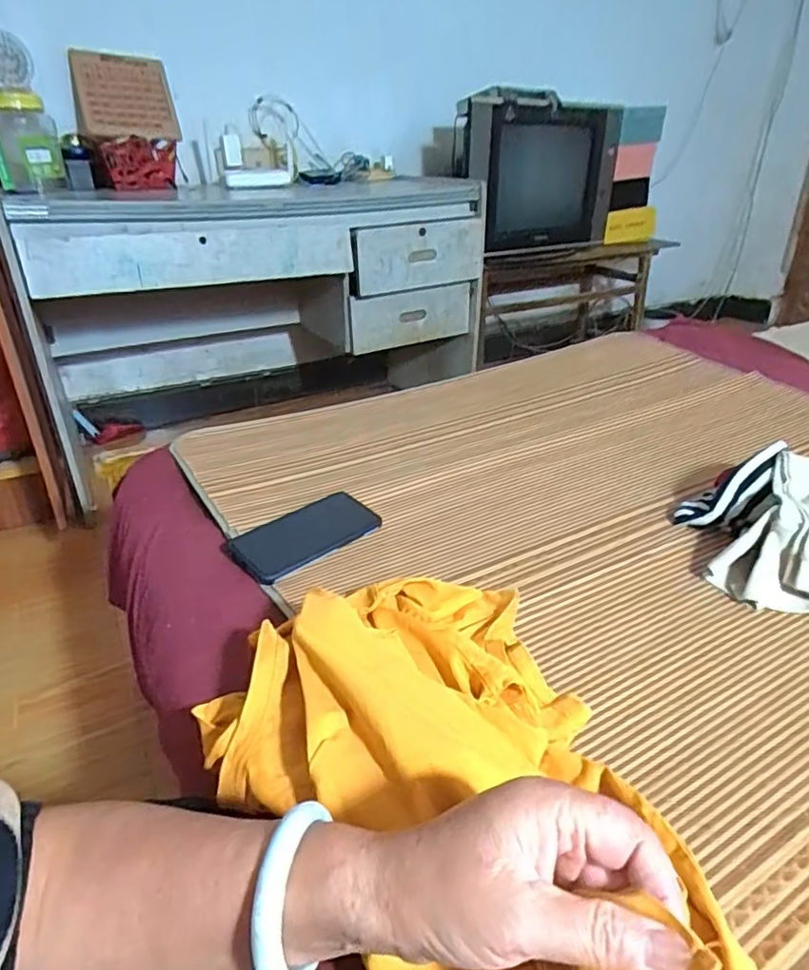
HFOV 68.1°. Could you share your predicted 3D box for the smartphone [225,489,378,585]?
[{"bbox_3d":[-0.106,0.053,0.661,0.160,0.012,0.080,-26,49,-37],"label":"smartphone"}]

